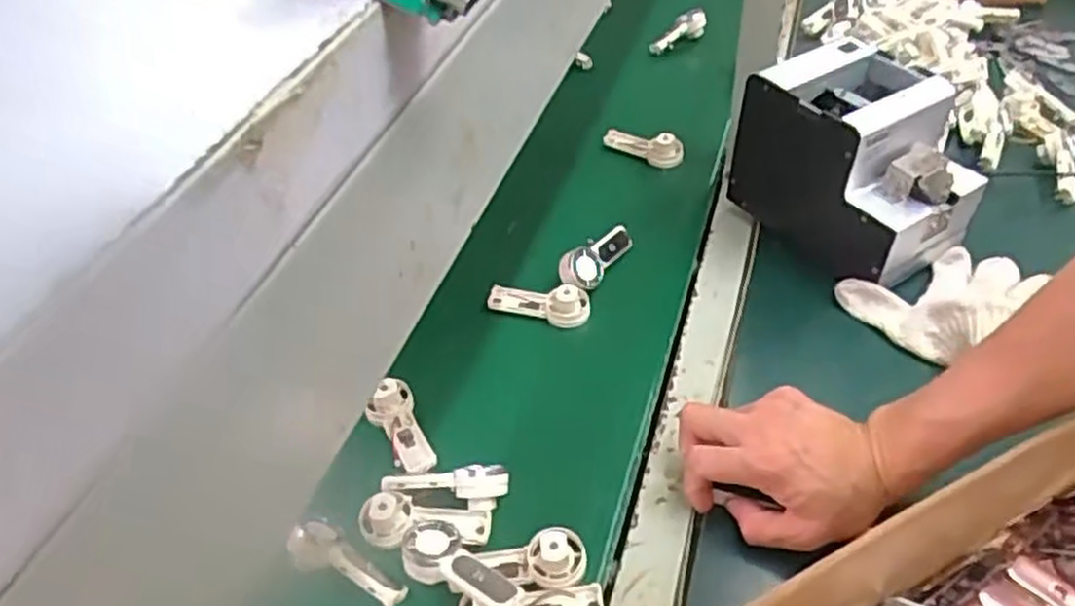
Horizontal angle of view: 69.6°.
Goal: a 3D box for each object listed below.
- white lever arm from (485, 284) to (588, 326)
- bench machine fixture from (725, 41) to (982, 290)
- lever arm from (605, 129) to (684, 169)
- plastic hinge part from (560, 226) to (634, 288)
[{"bbox_3d":[-0.001,-0.001,0.693,0.093,0.026,0.035,2,45,7],"label":"white lever arm"},{"bbox_3d":[0.287,-0.122,0.695,0.129,0.148,0.178,-26,48,-19],"label":"bench machine fixture"},{"bbox_3d":[0.117,-0.177,0.865,0.093,0.038,0.023,26,53,28],"label":"lever arm"},{"bbox_3d":[0.060,-0.047,0.720,0.089,0.020,0.034,-36,52,-27],"label":"plastic hinge part"}]

